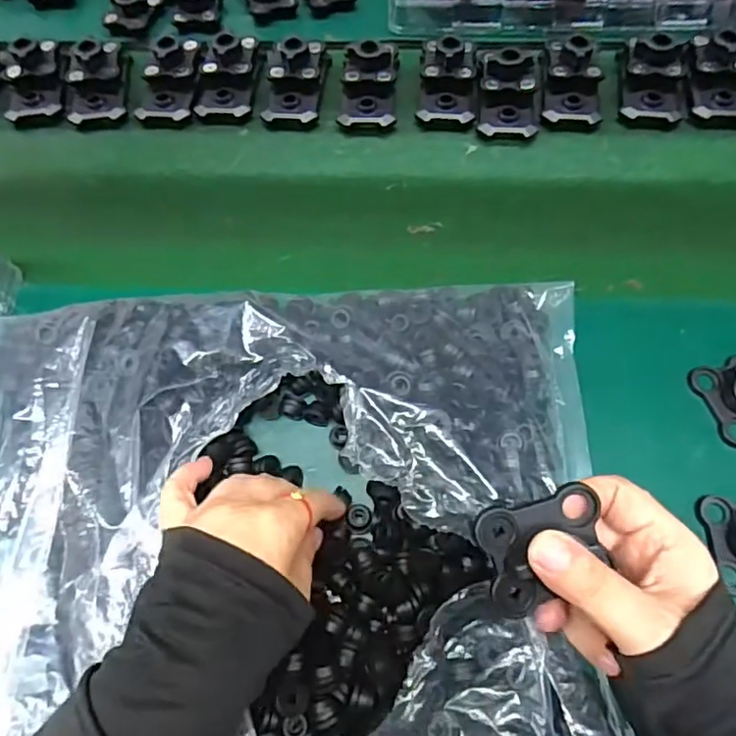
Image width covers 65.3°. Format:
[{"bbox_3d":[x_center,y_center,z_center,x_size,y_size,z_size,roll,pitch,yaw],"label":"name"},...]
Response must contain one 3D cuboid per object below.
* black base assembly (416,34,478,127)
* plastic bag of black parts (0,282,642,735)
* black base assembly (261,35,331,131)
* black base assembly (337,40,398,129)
[{"bbox_3d":[0.074,-0.269,0.536,0.058,0.036,0.085,6,65,5],"label":"black base assembly"},{"bbox_3d":[-0.049,0.096,0.342,0.386,0.064,0.330,-2,64,1],"label":"plastic bag of black parts"},{"bbox_3d":[-0.073,-0.279,0.547,0.058,0.035,0.097,3,64,3],"label":"black base assembly"},{"bbox_3d":[0.000,-0.267,0.537,0.058,0.036,0.089,2,64,3],"label":"black base assembly"}]

